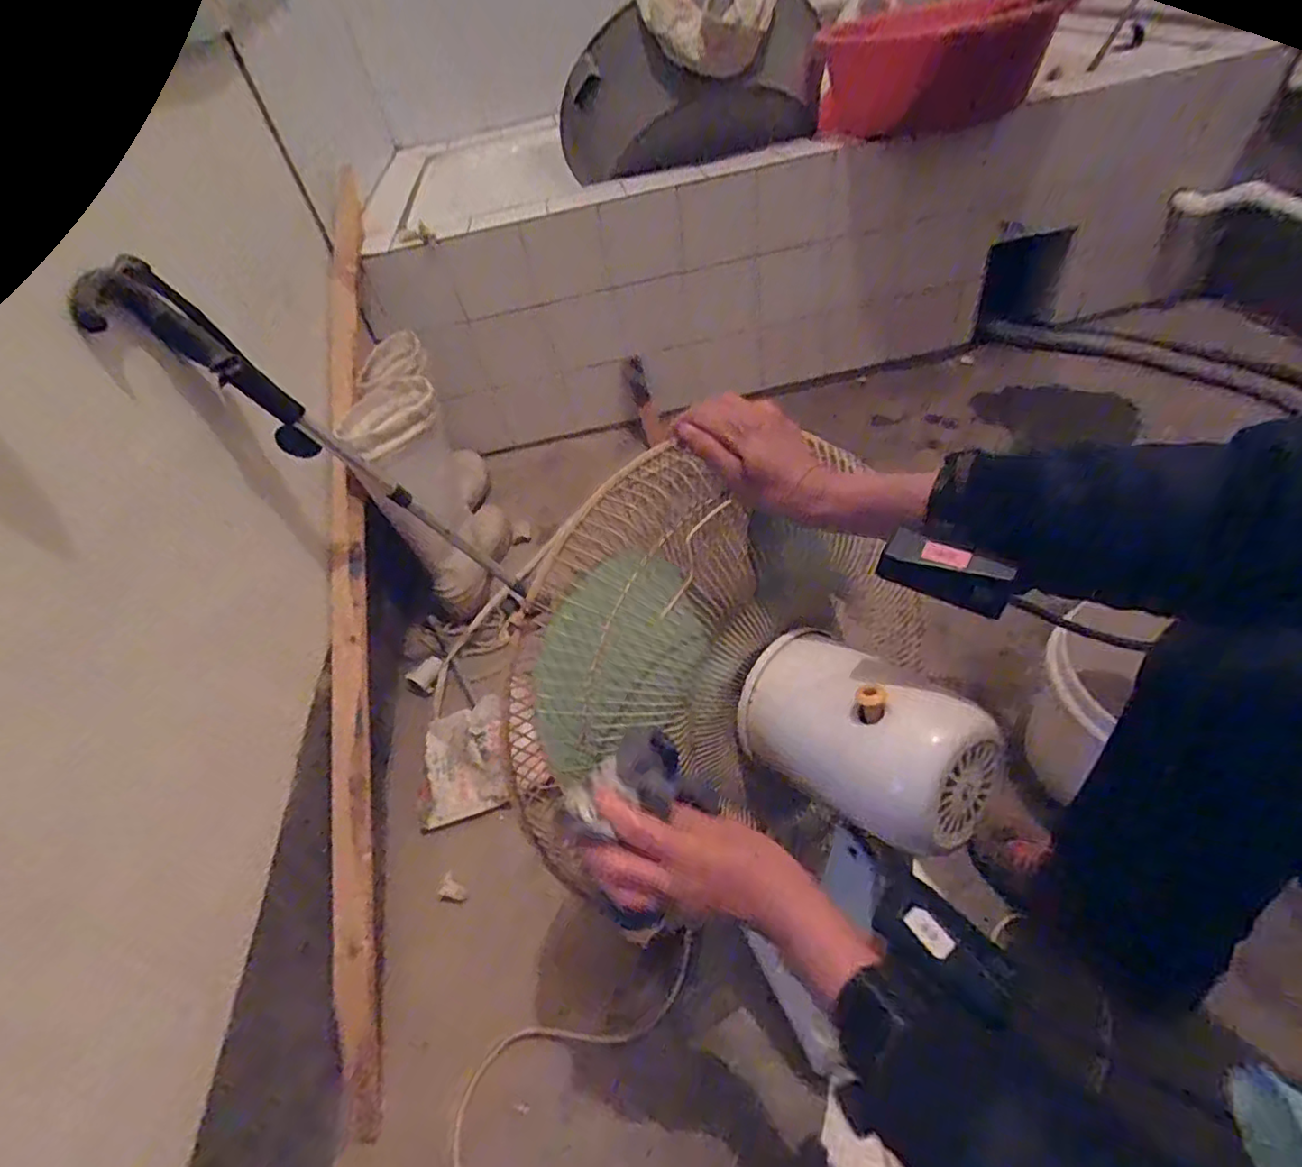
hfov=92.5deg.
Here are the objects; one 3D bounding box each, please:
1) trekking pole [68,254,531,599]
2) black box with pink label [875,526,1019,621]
[{"bbox_3d":[-0.373,-0.136,0.808,0.069,0.621,0.046,-33,47,12],"label":"trekking pole"},{"bbox_3d":[0.165,-0.006,0.351,0.068,0.025,0.018,16,52,24],"label":"black box with pink label"}]

